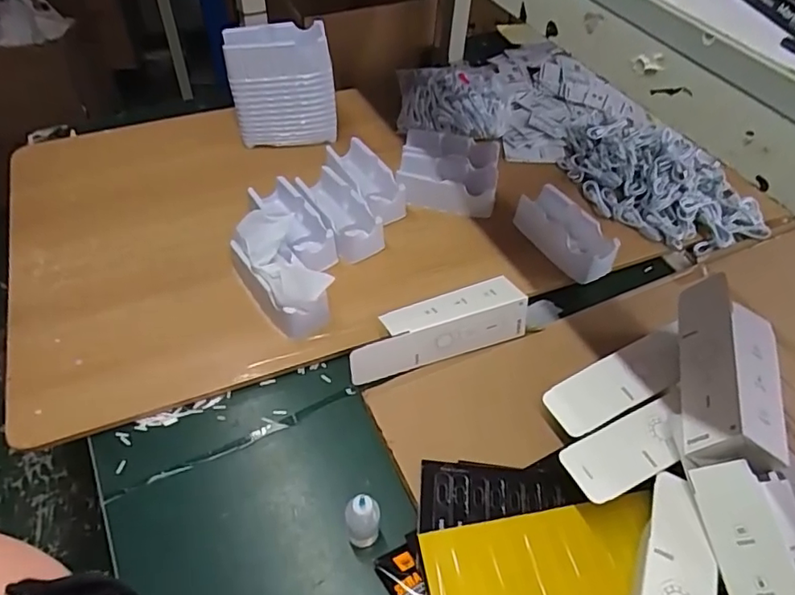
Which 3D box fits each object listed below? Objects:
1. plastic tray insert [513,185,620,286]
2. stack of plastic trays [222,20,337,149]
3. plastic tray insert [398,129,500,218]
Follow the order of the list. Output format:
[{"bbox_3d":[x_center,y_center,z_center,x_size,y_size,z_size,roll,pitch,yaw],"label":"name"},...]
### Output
[{"bbox_3d":[0.259,-0.101,0.870,0.080,0.045,0.166,-26,57,-24],"label":"plastic tray insert"},{"bbox_3d":[-0.191,-0.356,0.943,0.166,0.170,0.092,-5,51,-8],"label":"stack of plastic trays"},{"bbox_3d":[0.087,-0.217,0.958,0.161,0.049,0.183,8,50,3],"label":"plastic tray insert"}]

